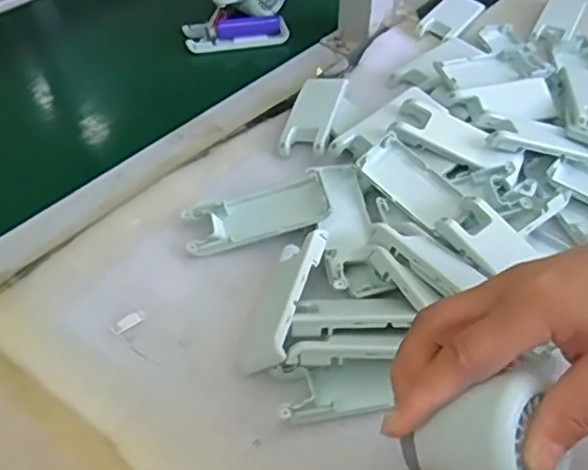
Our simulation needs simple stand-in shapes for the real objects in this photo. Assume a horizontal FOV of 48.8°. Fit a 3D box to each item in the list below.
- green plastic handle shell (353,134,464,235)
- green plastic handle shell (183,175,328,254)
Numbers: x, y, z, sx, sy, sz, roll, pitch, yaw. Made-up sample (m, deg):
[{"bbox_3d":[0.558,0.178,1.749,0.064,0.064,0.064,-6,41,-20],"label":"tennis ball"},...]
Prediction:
[{"bbox_3d":[0.086,-0.039,0.467,0.041,0.021,0.076,-32,56,-28],"label":"green plastic handle shell"},{"bbox_3d":[-0.027,-0.017,0.464,0.100,0.014,0.043,-16,48,0],"label":"green plastic handle shell"}]

